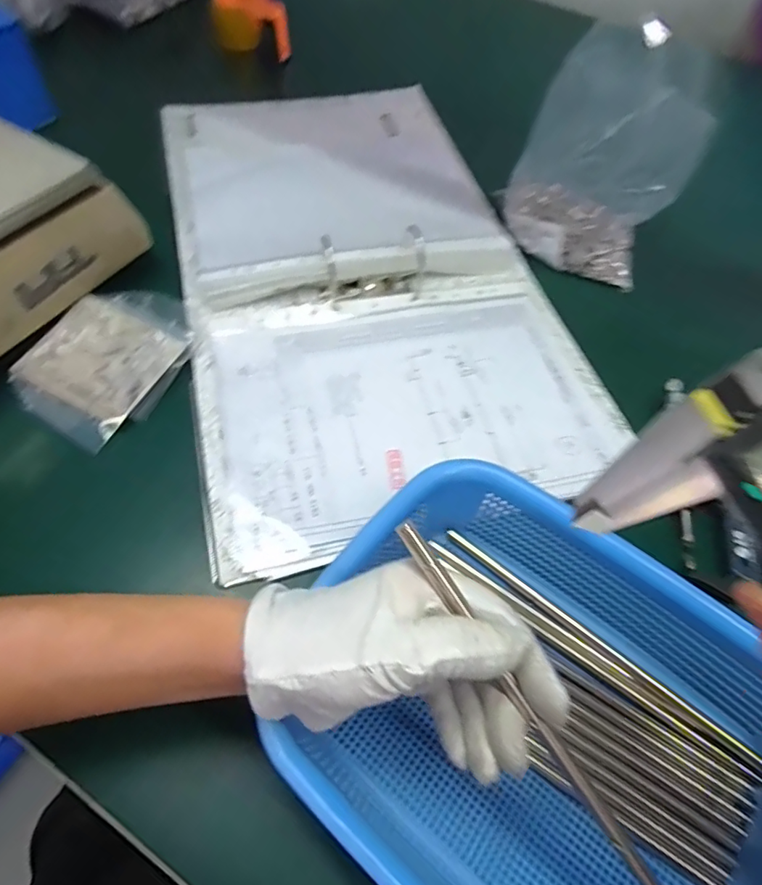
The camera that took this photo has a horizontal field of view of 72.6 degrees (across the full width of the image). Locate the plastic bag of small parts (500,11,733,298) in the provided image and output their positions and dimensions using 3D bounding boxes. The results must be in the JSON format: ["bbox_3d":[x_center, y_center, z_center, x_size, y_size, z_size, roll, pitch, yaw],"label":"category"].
[{"bbox_3d":[0.215,-0.271,0.502,0.153,0.180,0.090,30,61,14],"label":"plastic bag of small parts"}]

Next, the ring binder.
[{"bbox_3d":[-0.031,-0.192,0.533,0.354,0.051,0.608,-12,61,-12],"label":"ring binder"}]

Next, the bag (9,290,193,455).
[{"bbox_3d":[-0.232,-0.075,0.448,0.113,0.022,0.152,26,60,11],"label":"bag"}]

